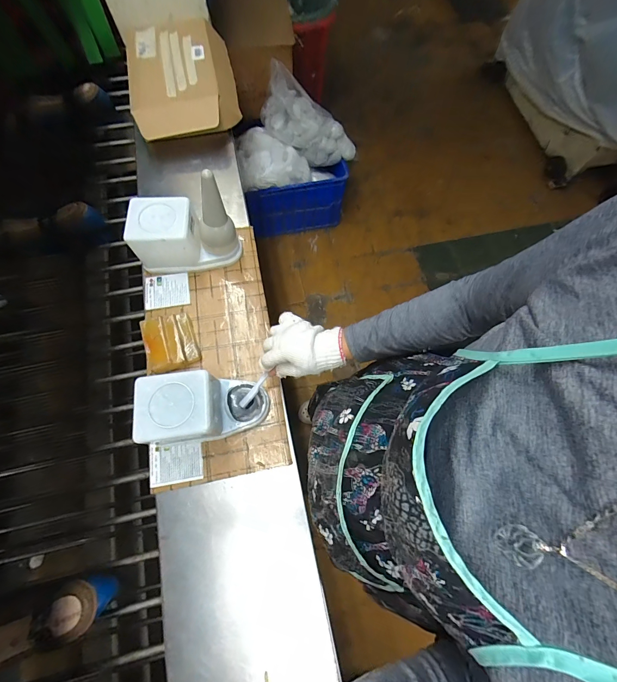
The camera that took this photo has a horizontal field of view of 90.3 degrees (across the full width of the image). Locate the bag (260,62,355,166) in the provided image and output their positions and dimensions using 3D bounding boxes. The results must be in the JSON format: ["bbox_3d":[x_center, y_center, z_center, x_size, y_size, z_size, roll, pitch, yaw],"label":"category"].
[{"bbox_3d":[0.004,-0.864,1.252,0.459,0.215,0.128,20,67,-33],"label":"bag"}]

